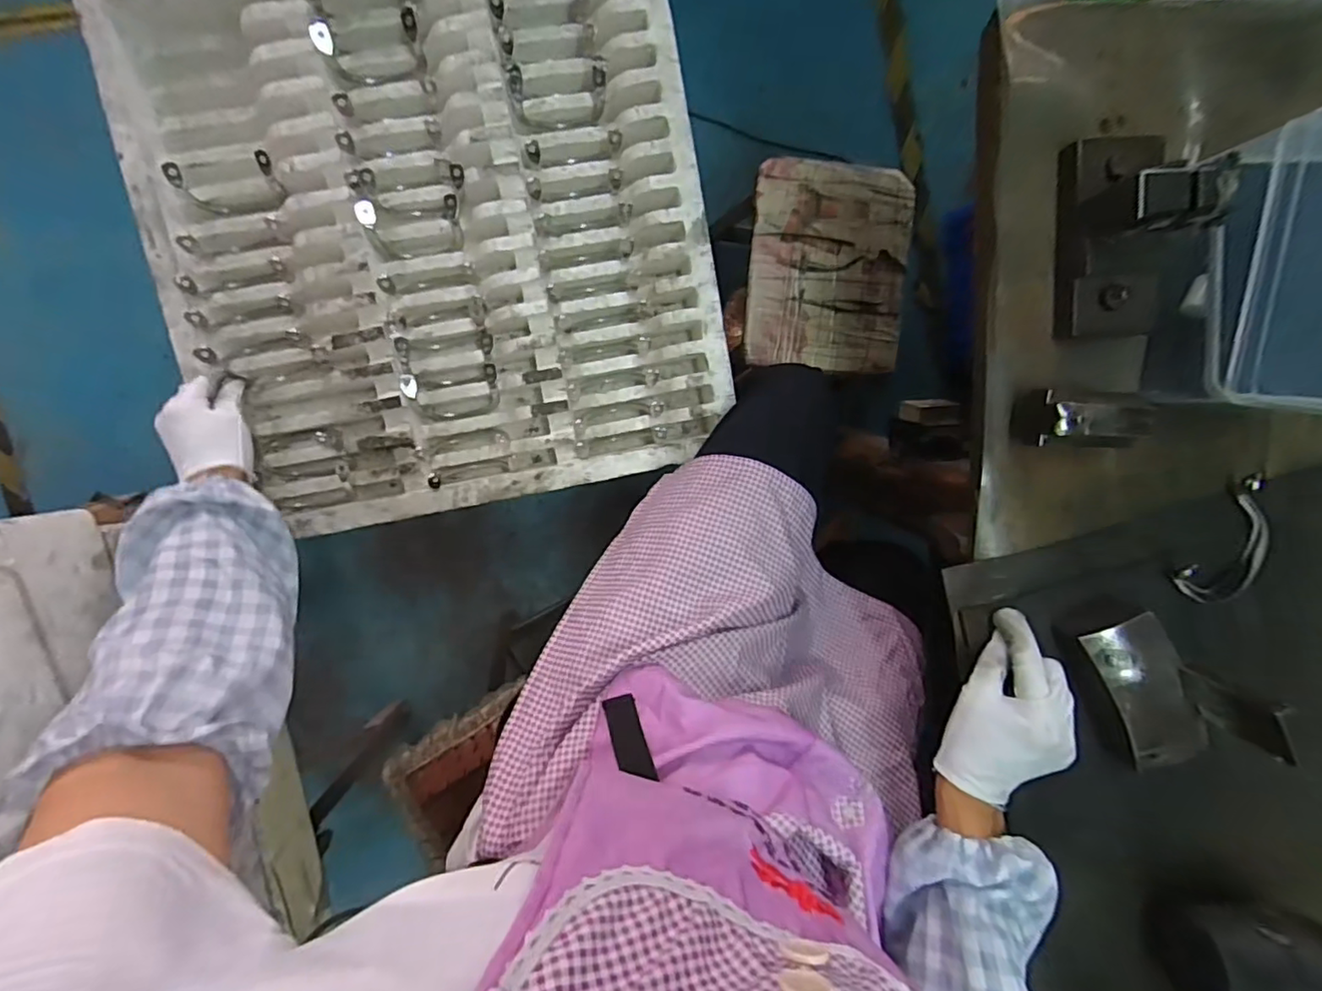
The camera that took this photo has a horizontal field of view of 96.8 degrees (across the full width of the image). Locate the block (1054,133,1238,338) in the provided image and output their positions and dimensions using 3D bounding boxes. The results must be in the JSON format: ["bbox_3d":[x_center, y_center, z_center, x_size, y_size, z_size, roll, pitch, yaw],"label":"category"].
[{"bbox_3d":[0.319,-0.176,0.386,0.071,0.070,0.132,-5,97,-4],"label":"block"}]

